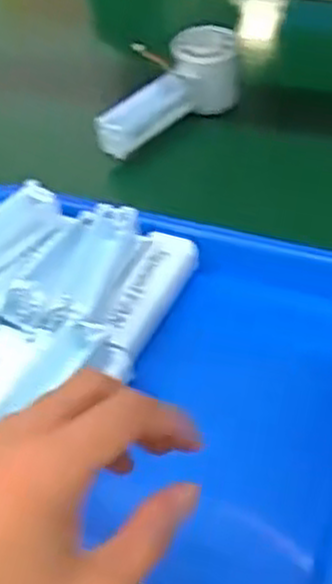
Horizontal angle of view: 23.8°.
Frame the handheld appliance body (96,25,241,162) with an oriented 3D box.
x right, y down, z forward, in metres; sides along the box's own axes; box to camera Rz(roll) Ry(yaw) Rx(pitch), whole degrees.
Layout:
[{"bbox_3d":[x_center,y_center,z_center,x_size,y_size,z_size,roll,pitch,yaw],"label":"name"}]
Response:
[{"bbox_3d":[-0.001,-0.168,0.678,0.150,0.068,0.052,-33,51,-23],"label":"handheld appliance body"}]

